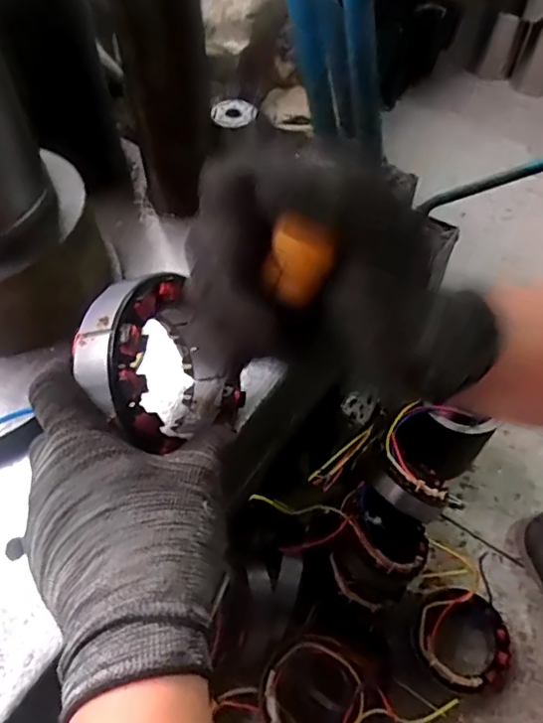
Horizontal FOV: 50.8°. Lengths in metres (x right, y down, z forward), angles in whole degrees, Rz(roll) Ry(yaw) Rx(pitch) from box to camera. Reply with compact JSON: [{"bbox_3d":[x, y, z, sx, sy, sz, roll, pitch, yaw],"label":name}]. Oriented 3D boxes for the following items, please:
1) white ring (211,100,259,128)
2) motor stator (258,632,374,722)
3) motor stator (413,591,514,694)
[{"bbox_3d":[-0.032,-0.211,0.482,0.037,0.007,0.037,-10,55,-7],"label":"white ring"},{"bbox_3d":[0.045,0.358,0.615,0.104,0.050,0.115,32,61,21],"label":"motor stator"},{"bbox_3d":[0.229,0.332,0.683,0.117,0.060,0.112,0,54,0],"label":"motor stator"}]

